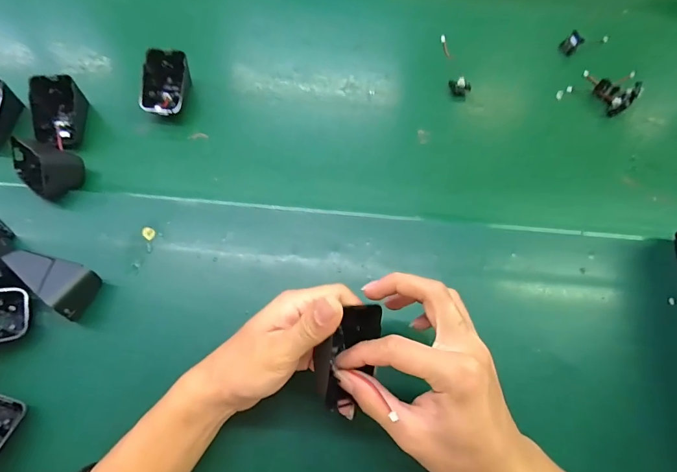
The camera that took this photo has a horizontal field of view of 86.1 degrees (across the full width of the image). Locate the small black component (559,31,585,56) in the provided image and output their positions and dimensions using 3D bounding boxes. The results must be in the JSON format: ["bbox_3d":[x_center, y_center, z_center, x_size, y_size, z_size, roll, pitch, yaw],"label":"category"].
[{"bbox_3d":[0.301,-0.249,0.468,0.021,0.023,0.019,40,72,12],"label":"small black component"}]

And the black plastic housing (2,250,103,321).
[{"bbox_3d":[-0.242,0.040,0.305,0.061,0.044,0.044,20,69,5],"label":"black plastic housing"}]

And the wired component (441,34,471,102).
[{"bbox_3d":[0.138,-0.201,0.435,0.015,0.020,0.077,-22,97,-12],"label":"wired component"}]

